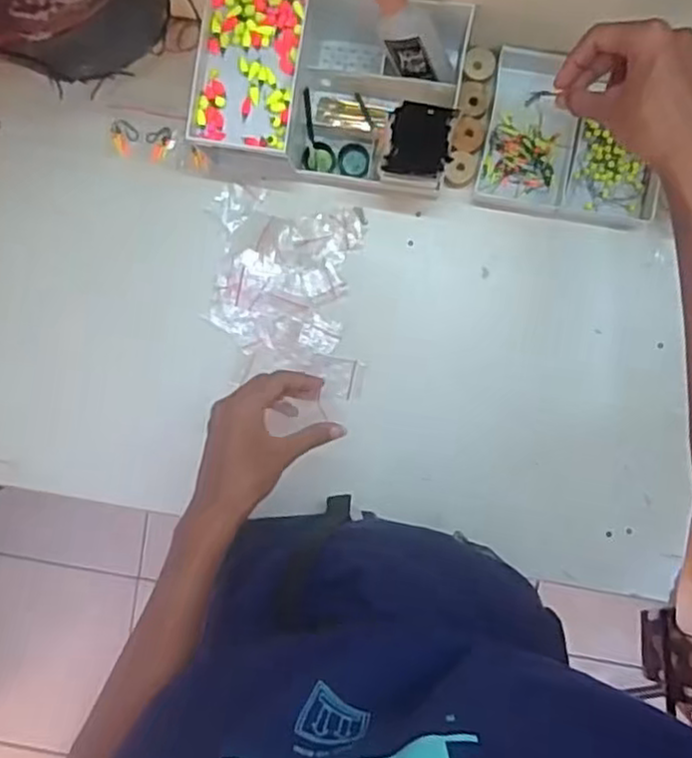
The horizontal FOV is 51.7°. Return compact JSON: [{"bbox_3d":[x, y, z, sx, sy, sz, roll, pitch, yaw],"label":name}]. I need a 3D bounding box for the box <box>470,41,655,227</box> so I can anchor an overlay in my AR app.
[{"bbox_3d":[0.219,-0.229,0.680,0.168,0.026,0.146,10,93,3],"label":"box"}]

